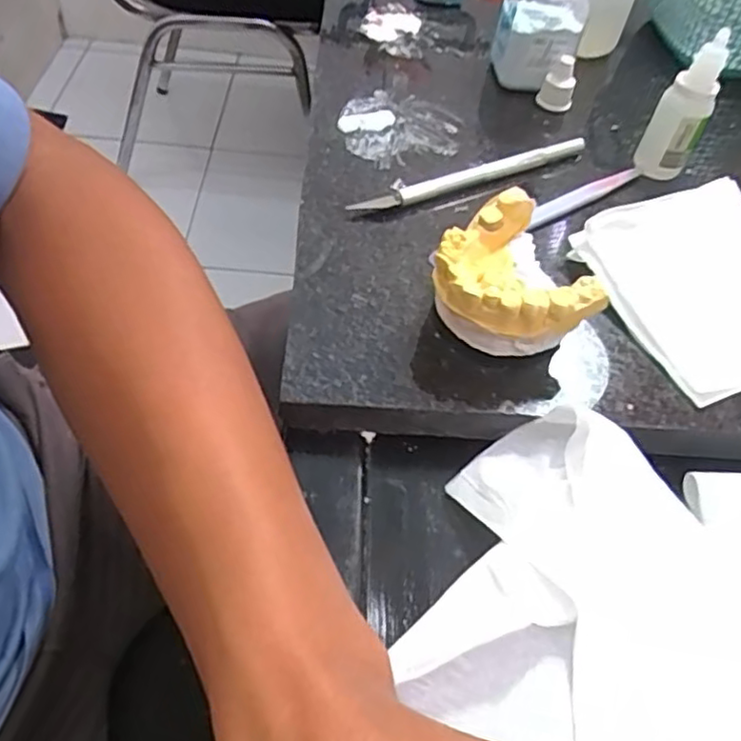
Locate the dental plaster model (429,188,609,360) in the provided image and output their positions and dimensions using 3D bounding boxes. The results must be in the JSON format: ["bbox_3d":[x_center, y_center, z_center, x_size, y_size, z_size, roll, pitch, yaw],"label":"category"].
[{"bbox_3d":[0.049,-0.036,0.268,0.058,0.036,0.065,-13,54,-16],"label":"dental plaster model"}]

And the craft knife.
[{"bbox_3d":[0.052,-0.100,0.336,0.140,0.009,0.013,-21,57,-21],"label":"craft knife"}]

